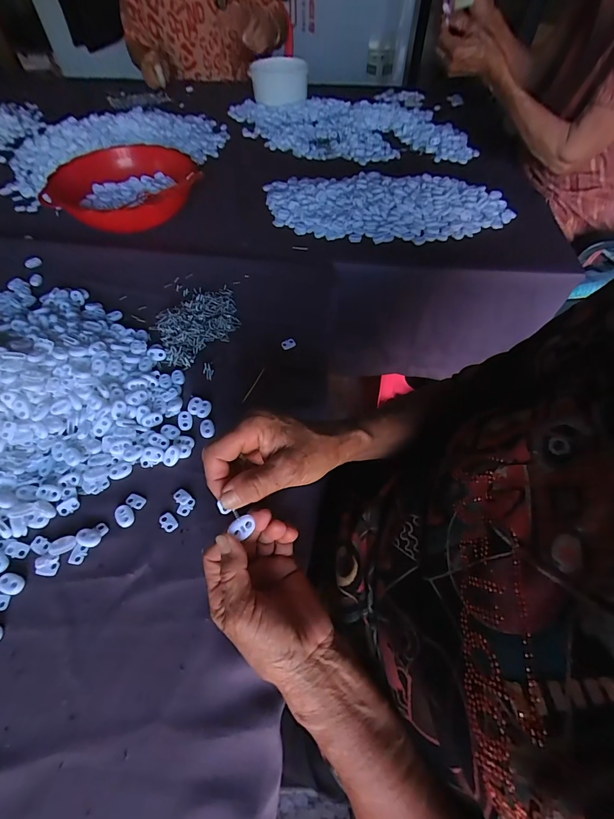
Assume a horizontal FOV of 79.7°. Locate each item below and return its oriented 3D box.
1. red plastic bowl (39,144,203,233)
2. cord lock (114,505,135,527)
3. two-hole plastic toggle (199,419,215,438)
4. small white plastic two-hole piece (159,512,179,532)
[{"bbox_3d":[-0.307,-0.375,0.638,0.241,0.074,0.200,-6,56,-5],"label":"red plastic bowl"},{"bbox_3d":[-0.175,0.102,0.353,0.015,0.004,0.022,-29,60,-19],"label":"cord lock"},{"bbox_3d":[-0.112,0.020,0.409,0.016,0.004,0.023,-17,57,-12],"label":"two-hole plastic toggle"},{"bbox_3d":[-0.133,0.108,0.352,0.013,0.004,0.019,-37,63,-23],"label":"small white plastic two-hole piece"}]

